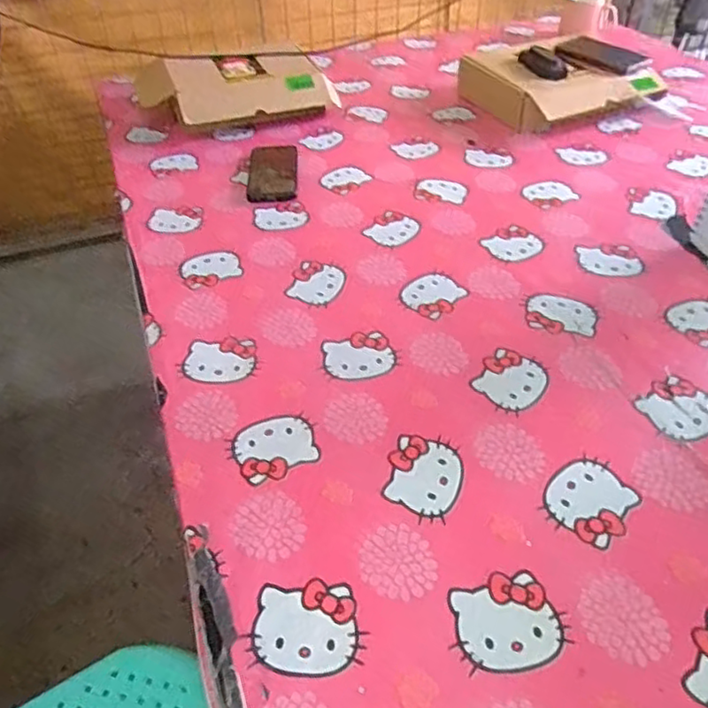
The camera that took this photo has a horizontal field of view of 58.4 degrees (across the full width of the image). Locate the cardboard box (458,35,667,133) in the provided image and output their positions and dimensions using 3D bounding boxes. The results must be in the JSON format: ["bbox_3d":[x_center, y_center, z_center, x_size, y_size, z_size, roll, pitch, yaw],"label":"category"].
[{"bbox_3d":[0.368,-0.491,1.159,0.283,0.082,0.234,-17,45,-15],"label":"cardboard box"}]

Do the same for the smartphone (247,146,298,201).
[{"bbox_3d":[-0.128,-0.291,1.009,0.075,0.009,0.178,-4,43,-1],"label":"smartphone"}]

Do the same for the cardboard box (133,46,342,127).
[{"bbox_3d":[-0.211,-0.476,1.152,0.341,0.088,0.172,-13,44,-11],"label":"cardboard box"}]

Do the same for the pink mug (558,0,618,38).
[{"bbox_3d":[0.541,-0.775,1.446,0.129,0.082,0.077,6,44,9],"label":"pink mug"}]

